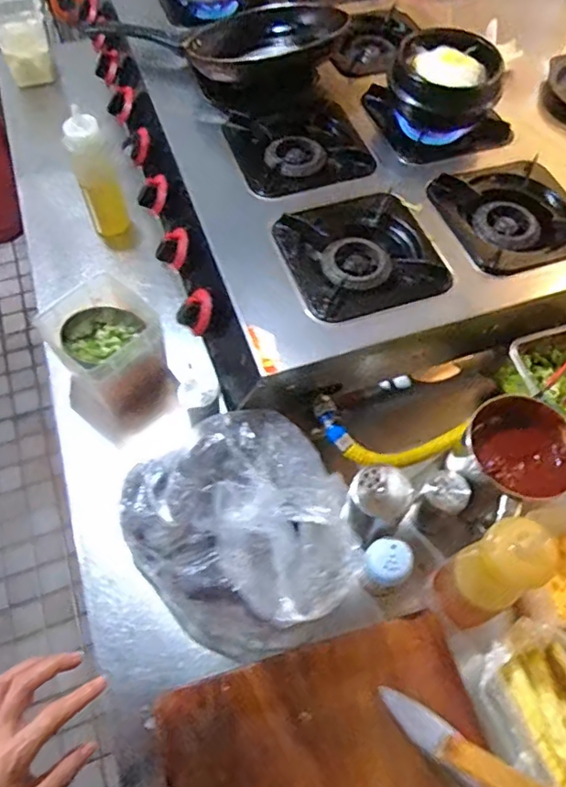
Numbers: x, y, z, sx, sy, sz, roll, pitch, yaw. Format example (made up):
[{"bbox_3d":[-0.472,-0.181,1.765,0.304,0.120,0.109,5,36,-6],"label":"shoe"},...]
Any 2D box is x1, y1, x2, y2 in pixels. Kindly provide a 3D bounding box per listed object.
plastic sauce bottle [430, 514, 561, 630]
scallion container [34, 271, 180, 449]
[{"bbox_3d":[0.200,0.182,0.560,0.064,0.198,0.067,-21,63,-13],"label":"plastic sauce bottle"},{"bbox_3d":[-0.228,-0.030,0.767,0.127,0.195,0.136,-40,69,-22],"label":"scallion container"}]

